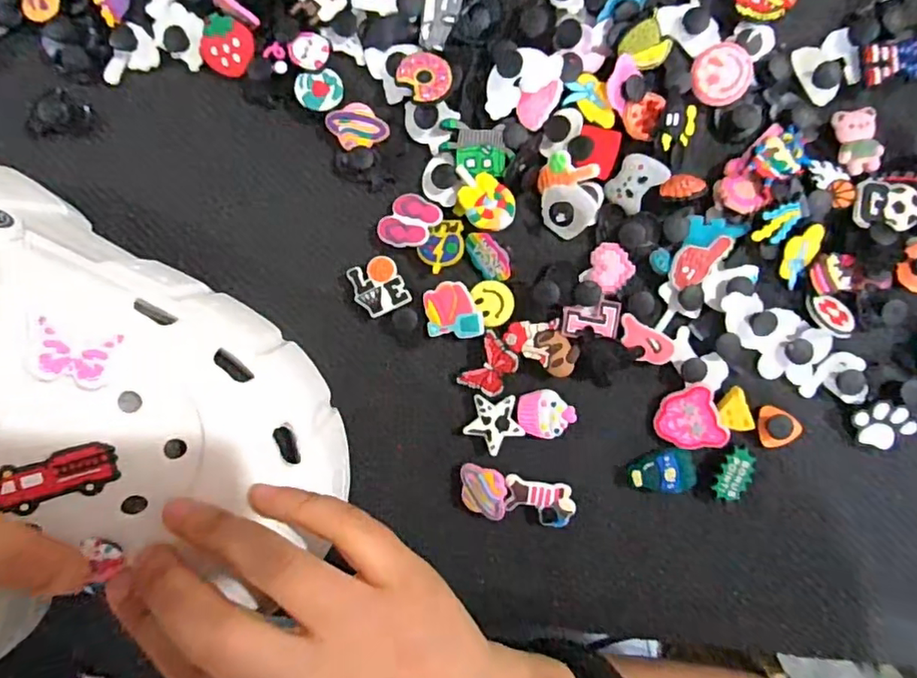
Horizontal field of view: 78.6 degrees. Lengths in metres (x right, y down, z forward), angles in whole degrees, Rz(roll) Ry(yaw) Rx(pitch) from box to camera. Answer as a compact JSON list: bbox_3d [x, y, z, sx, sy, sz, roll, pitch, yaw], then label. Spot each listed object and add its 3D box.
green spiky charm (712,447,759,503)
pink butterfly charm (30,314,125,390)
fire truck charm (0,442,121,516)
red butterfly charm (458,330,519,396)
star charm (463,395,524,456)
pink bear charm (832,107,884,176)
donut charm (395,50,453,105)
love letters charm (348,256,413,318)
[{"bbox_3d":[0.128,0.063,0.260,0.014,0.006,0.024,30,93,0],"label":"green spiky charm"},{"bbox_3d":[-0.130,0.005,0.189,0.025,0.004,0.020,19,68,-37],"label":"pink butterfly charm"},{"bbox_3d":[-0.132,0.046,0.185,0.033,0.006,0.017,-16,92,-32],"label":"fire truck charm"},{"bbox_3d":[0.015,0.013,0.260,0.020,0.005,0.027,32,93,0],"label":"red butterfly charm"},{"bbox_3d":[0.017,0.039,0.262,0.027,0.004,0.026,38,93,0],"label":"star charm"},{"bbox_3d":[0.180,-0.089,0.251,0.017,0.006,0.028,-12,92,2],"label":"pink bear charm"},{"bbox_3d":[-0.015,-0.119,0.253,0.023,0.004,0.026,-34,83,-7],"label":"donut charm"},{"bbox_3d":[-0.038,-0.025,0.266,0.024,0.009,0.026,-25,91,2],"label":"love letters charm"}]

